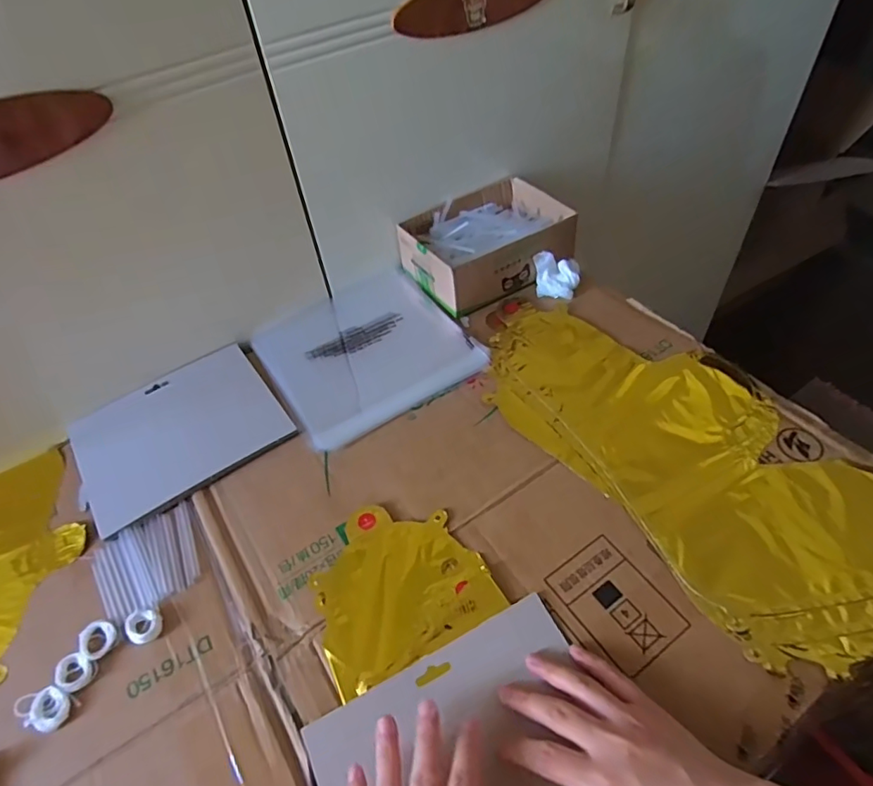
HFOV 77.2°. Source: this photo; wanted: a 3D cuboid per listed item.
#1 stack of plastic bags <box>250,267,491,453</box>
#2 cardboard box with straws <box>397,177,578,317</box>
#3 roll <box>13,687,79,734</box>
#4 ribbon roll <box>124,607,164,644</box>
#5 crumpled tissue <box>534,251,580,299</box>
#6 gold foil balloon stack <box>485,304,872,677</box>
[{"bbox_3d":[-0.082,-0.051,0.627,0.210,0.023,0.222,-28,48,-18],"label":"stack of plastic bags"},{"bbox_3d":[0.062,-0.191,0.686,0.188,0.065,0.142,-28,53,-17],"label":"cardboard box with straws"},{"bbox_3d":[-0.282,0.226,0.394,0.037,0.007,0.028,21,55,21],"label":"roll"},{"bbox_3d":[-0.228,0.182,0.428,0.029,0.007,0.025,28,57,26],"label":"ribbon roll"},{"bbox_3d":[0.144,-0.142,0.651,0.056,0.038,0.052,-1,50,4],"label":"crumpled tissue"},{"bbox_3d":[0.229,0.046,0.502,0.215,0.017,0.438,-33,54,-21],"label":"gold foil balloon stack"}]

